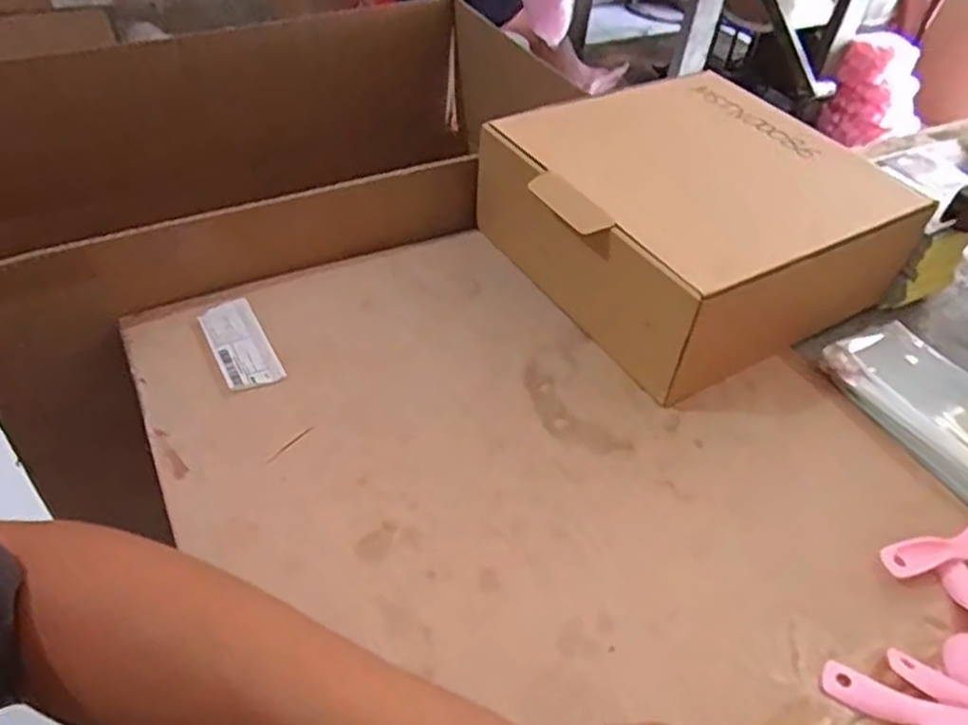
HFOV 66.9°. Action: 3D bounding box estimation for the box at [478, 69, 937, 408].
[{"bbox_3d":[0.162,-0.124,0.598,0.264,0.105,0.249,-24,51,-23],"label":"box"}]

